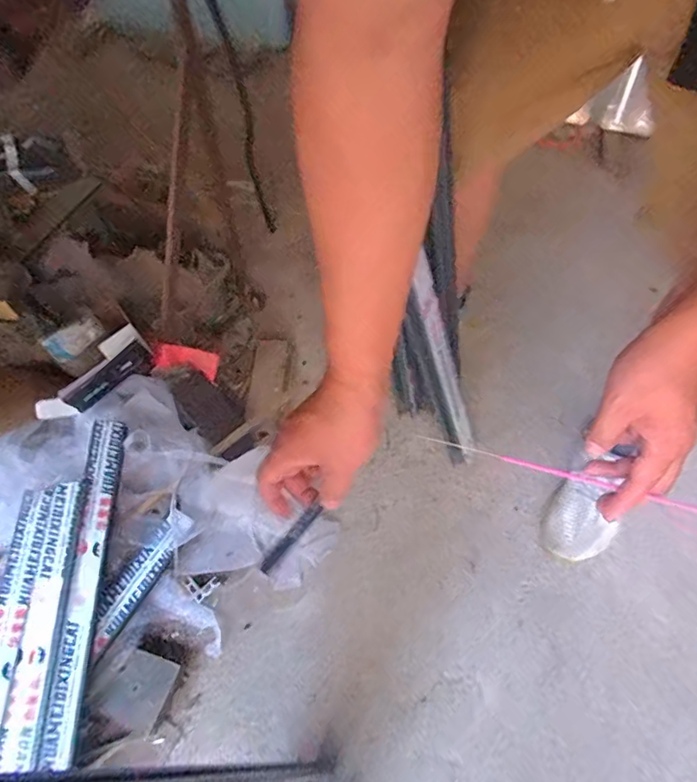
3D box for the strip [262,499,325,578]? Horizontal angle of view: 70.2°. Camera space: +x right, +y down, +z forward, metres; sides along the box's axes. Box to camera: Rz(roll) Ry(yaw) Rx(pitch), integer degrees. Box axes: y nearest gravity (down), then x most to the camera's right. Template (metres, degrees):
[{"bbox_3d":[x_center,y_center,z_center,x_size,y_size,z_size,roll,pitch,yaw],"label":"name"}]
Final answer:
[{"bbox_3d":[-0.053,0.136,0.463,0.013,0.012,0.080,29,53,19],"label":"strip"}]

